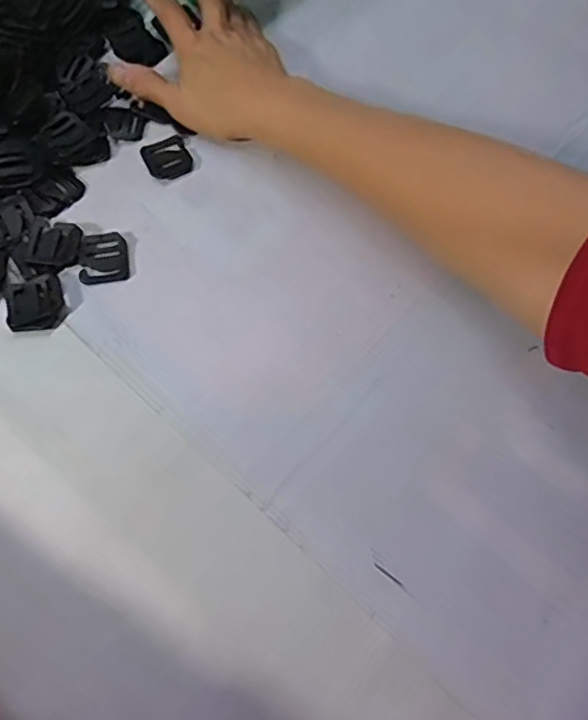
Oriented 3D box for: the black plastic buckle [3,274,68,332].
[{"bbox_3d":[-0.160,-0.035,0.357,0.033,0.005,0.035,-16,63,-6],"label":"black plastic buckle"}]

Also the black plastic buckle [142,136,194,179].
[{"bbox_3d":[-0.088,-0.140,0.402,0.030,0.004,0.034,-24,64,-10],"label":"black plastic buckle"}]

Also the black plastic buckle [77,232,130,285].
[{"bbox_3d":[-0.122,-0.066,0.371,0.031,0.004,0.037,-10,62,-3],"label":"black plastic buckle"}]

